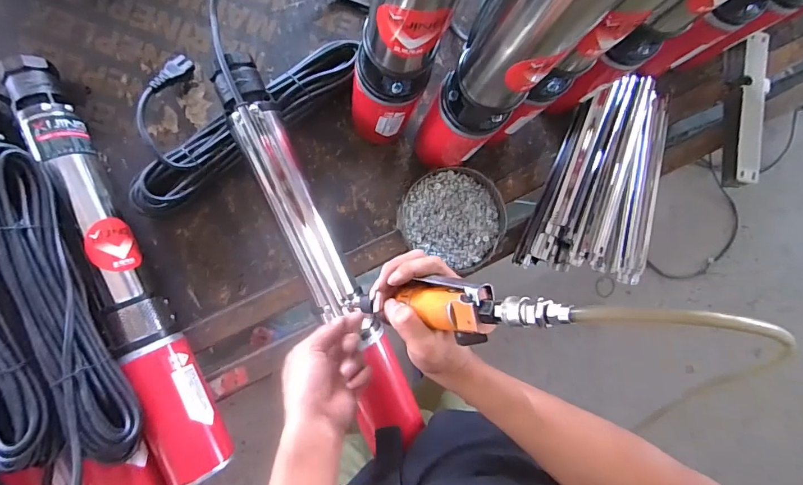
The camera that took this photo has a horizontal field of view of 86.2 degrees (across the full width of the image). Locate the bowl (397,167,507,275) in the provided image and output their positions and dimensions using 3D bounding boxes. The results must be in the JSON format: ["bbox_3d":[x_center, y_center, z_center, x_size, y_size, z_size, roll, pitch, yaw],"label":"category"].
[{"bbox_3d":[0.070,-0.039,0.586,0.137,0.041,0.128,0,88,-7],"label":"bowl"}]

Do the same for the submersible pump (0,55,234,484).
[{"bbox_3d":[-0.333,0.030,0.509,0.071,0.071,0.523,-23,91,-7],"label":"submersible pump"}]

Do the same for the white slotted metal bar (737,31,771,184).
[{"bbox_3d":[0.527,-0.202,0.650,0.034,0.035,0.227,7,87,-7],"label":"white slotted metal bar"}]

